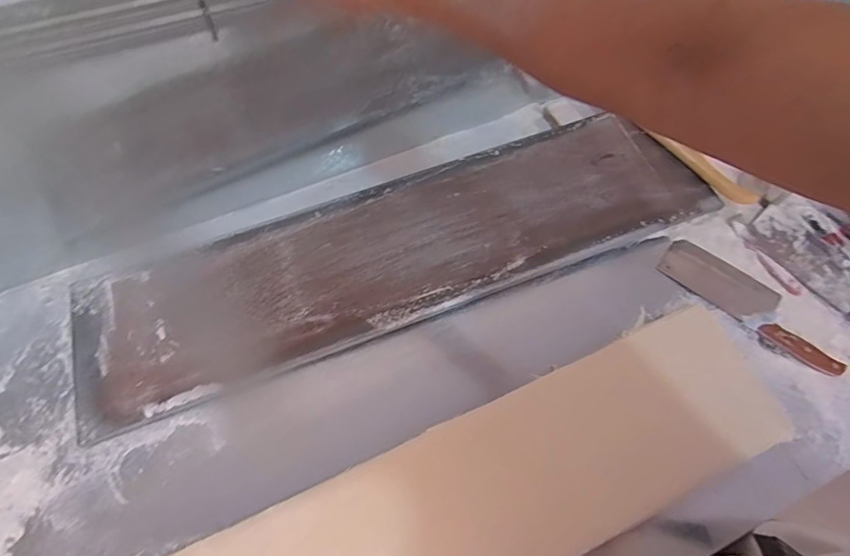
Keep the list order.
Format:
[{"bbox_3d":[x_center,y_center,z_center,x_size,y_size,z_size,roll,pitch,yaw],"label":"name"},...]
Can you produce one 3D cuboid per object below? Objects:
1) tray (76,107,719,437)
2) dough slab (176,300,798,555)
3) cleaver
[{"bbox_3d":[-0.033,-0.063,0.747,1.060,0.021,0.264,-20,67,-8],"label":"tray"},{"bbox_3d":[0.054,0.317,0.590,0.986,0.030,0.223,-23,68,-10],"label":"dough slab"},{"bbox_3d":[0.551,0.034,0.734,0.295,0.023,0.096,40,72,16],"label":"cleaver"}]

